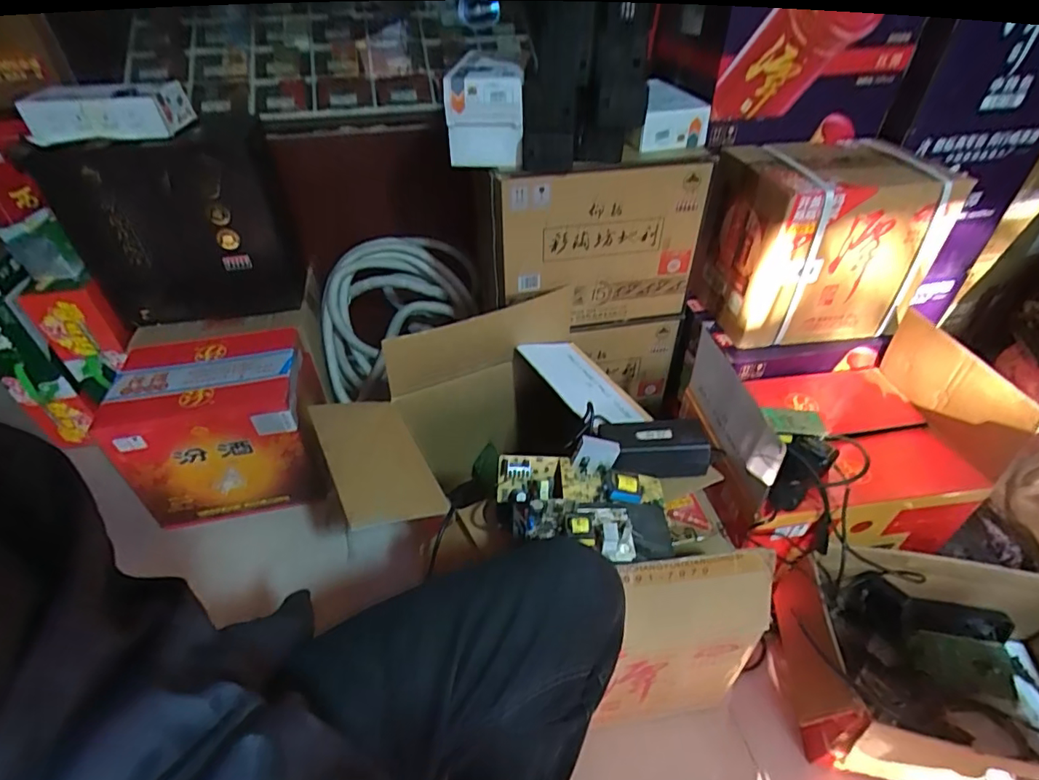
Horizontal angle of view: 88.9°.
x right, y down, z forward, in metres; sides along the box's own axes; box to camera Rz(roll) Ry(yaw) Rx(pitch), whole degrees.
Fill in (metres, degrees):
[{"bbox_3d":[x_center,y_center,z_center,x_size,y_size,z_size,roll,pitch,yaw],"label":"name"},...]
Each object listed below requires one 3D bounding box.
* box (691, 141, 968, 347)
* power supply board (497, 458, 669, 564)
[{"bbox_3d":[0.521,-0.266,0.965,0.320,0.291,0.240,-8,42,-8],"label":"box"},{"bbox_3d":[0.092,0.149,0.675,0.225,0.046,0.176,5,21,-8],"label":"power supply board"}]

